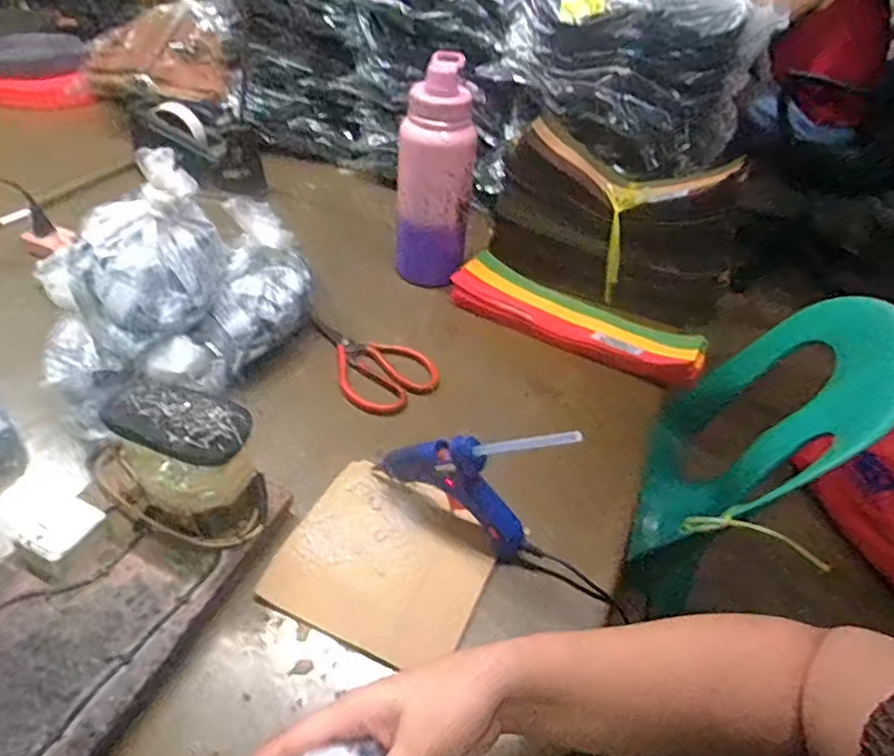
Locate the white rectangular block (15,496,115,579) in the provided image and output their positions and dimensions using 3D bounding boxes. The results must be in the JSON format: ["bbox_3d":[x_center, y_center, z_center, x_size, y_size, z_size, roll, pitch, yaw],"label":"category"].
[{"bbox_3d":[-0.277,0.113,0.449,0.044,0.024,0.051,24,44,19],"label":"white rectangular block"}]

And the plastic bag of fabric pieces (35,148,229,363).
[{"bbox_3d":[-0.285,-0.128,0.598,0.133,0.112,0.171,34,48,29],"label":"plastic bag of fabric pieces"}]

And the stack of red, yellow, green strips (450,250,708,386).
[{"bbox_3d":[0.152,-0.071,0.745,0.303,0.028,0.080,25,45,21],"label":"stack of red, yellow, green strips"}]

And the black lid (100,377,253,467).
[{"bbox_3d":[-0.192,0.029,0.437,0.103,0.014,0.059,17,42,12],"label":"black lid"}]

